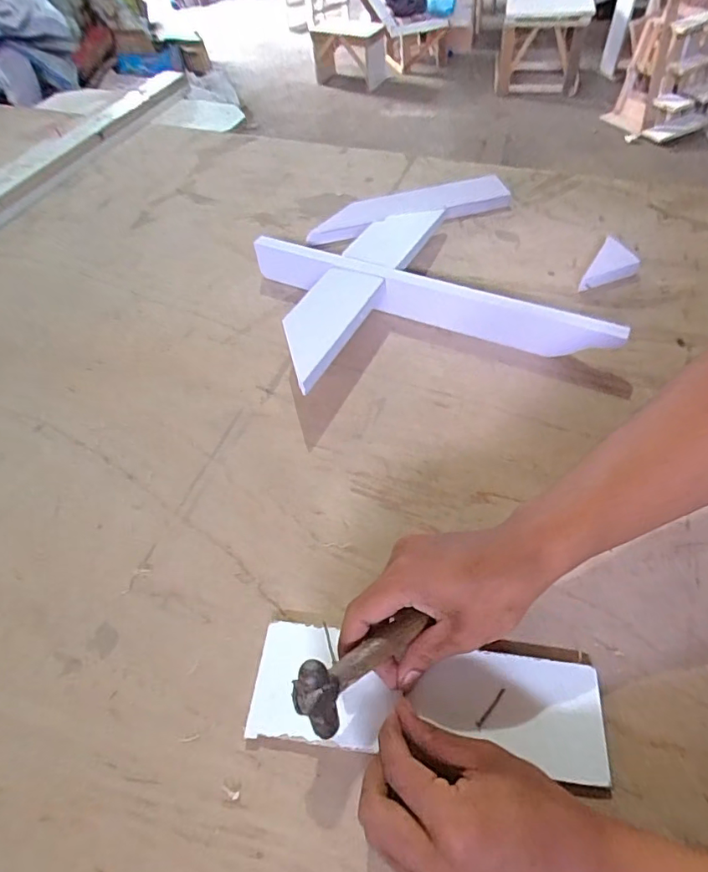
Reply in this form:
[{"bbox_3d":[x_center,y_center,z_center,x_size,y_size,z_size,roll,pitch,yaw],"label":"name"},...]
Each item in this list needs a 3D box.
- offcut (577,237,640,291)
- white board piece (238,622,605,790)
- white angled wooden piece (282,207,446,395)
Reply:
[{"bbox_3d":[0.319,-0.207,0.606,0.049,0.023,0.092,26,60,22],"label":"offcut"},{"bbox_3d":[0.048,0.180,0.345,0.236,0.009,0.076,3,54,6],"label":"white board piece"},{"bbox_3d":[0.006,-0.189,0.584,0.076,0.024,0.359,20,58,18],"label":"white angled wooden piece"}]

